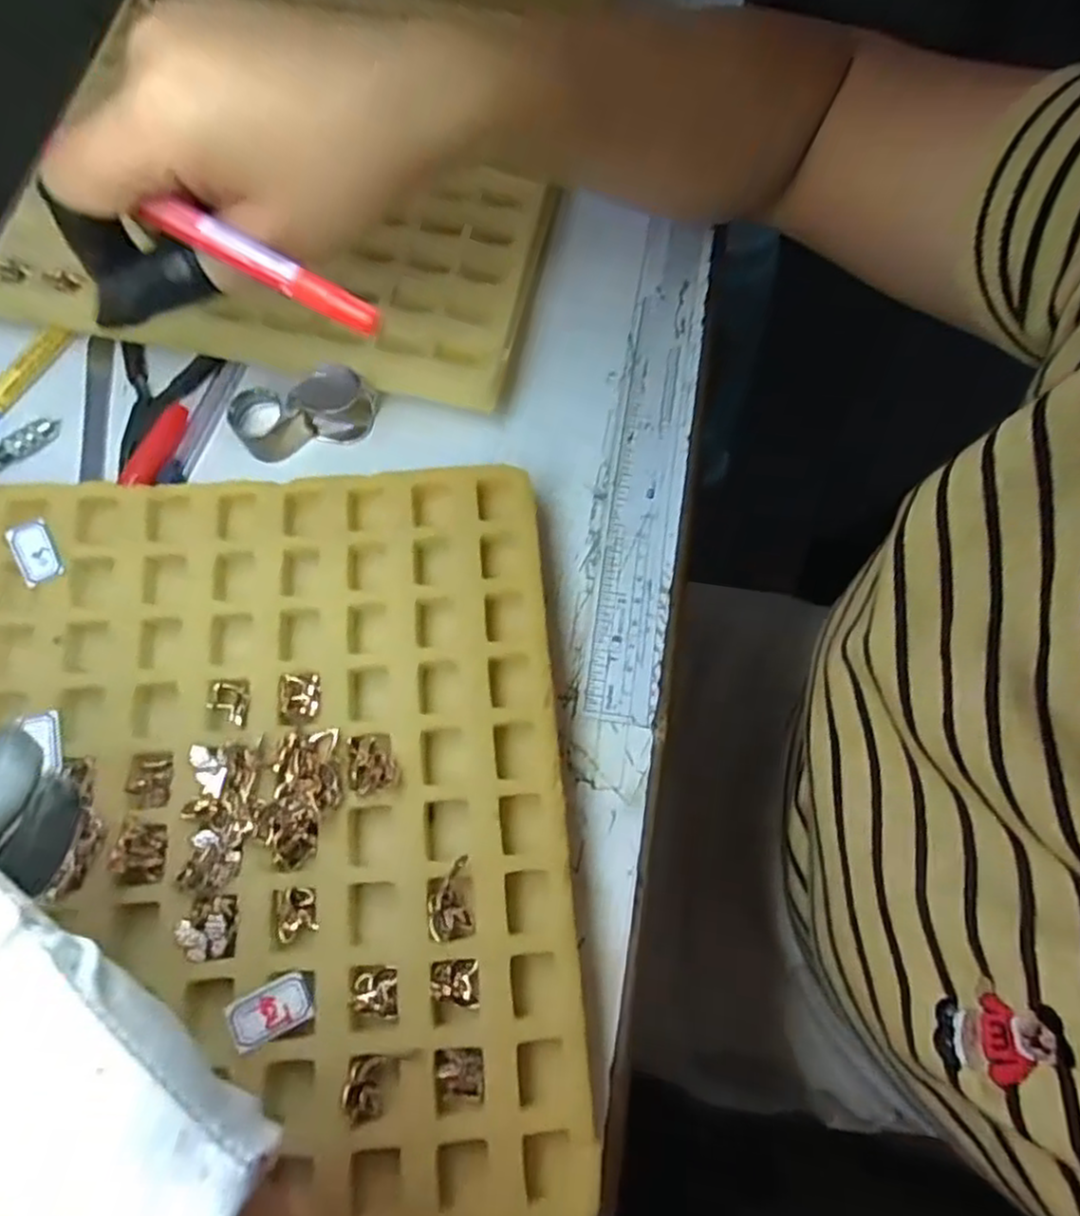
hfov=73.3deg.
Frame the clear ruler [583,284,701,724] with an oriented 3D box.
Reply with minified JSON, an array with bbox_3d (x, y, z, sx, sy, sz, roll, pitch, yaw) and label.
[{"bbox_3d":[0.047,-0.058,0.323,0.030,0.004,0.218,9,69,1],"label":"clear ruler"}]

